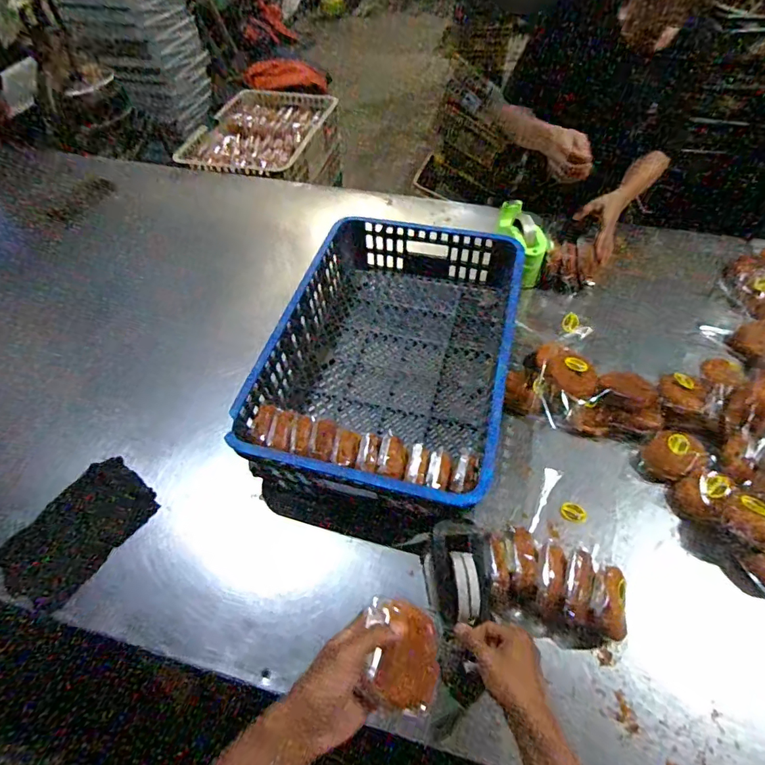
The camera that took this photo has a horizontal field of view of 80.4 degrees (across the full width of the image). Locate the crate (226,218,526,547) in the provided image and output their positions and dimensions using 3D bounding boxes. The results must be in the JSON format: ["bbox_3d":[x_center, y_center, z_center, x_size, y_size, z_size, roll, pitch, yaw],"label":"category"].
[{"bbox_3d":[0.024,-0.054,0.903,0.426,0.149,0.650,10,56,12],"label":"crate"}]

